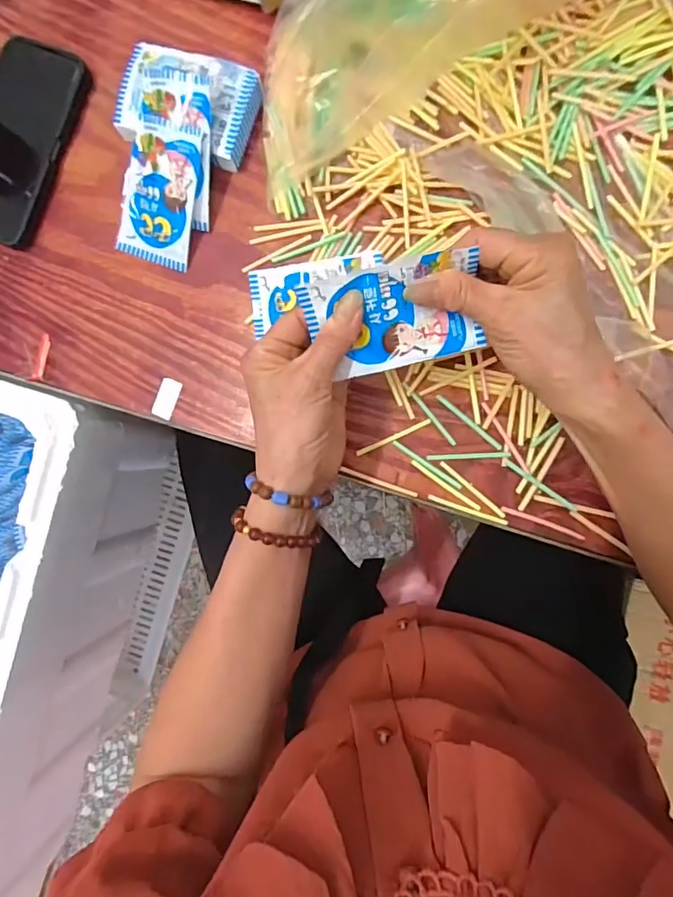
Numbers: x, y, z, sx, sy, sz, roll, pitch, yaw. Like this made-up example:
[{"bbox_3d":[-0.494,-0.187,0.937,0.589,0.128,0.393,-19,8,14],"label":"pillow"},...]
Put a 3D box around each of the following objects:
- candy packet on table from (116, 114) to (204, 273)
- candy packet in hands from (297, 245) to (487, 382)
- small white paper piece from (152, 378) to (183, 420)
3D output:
[{"bbox_3d":[-0.143,-0.203,0.398,0.069,0.007,0.103,22,112,14],"label":"candy packet on table"},{"bbox_3d":[0.034,-0.079,0.298,0.099,0.009,0.063,-12,125,10],"label":"candy packet in hands"},{"bbox_3d":[-0.141,-0.041,0.412,0.017,0.004,0.033,20,93,8],"label":"small white paper piece"}]

